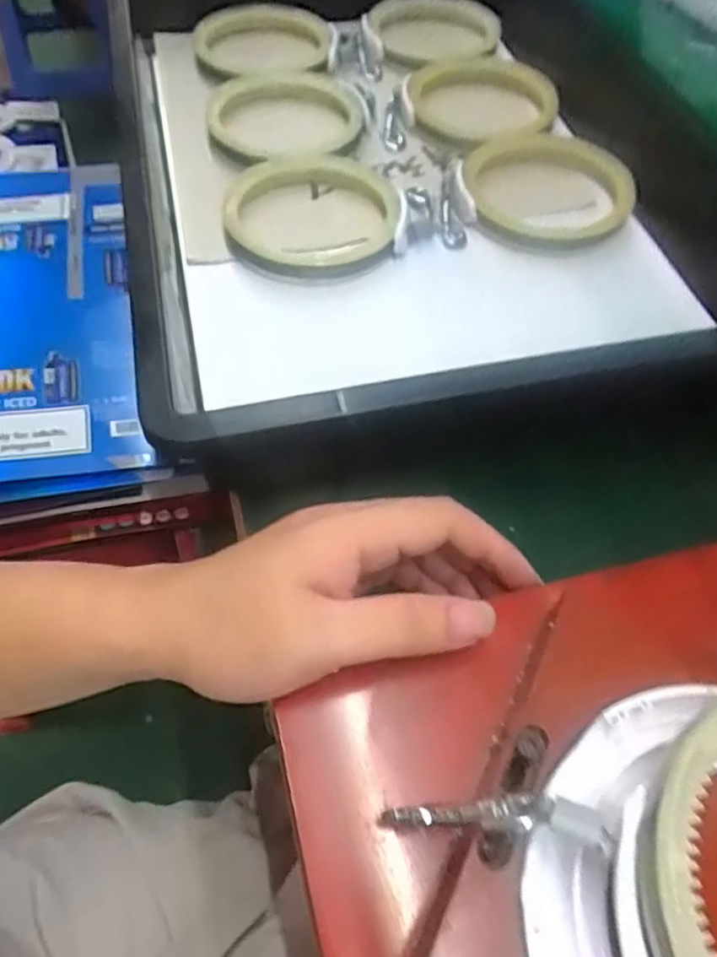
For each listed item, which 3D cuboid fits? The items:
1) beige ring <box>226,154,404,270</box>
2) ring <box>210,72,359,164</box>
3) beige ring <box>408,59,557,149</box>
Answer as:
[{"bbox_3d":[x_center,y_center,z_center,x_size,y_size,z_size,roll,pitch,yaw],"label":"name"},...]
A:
[{"bbox_3d":[-0.033,-0.194,0.458,0.119,0.021,0.113,1,57,-2],"label":"beige ring"},{"bbox_3d":[-0.058,-0.289,0.516,0.122,0.018,0.122,1,57,-2],"label":"ring"},{"bbox_3d":[0.104,-0.323,0.541,0.122,0.017,0.131,1,57,-2],"label":"beige ring"}]

